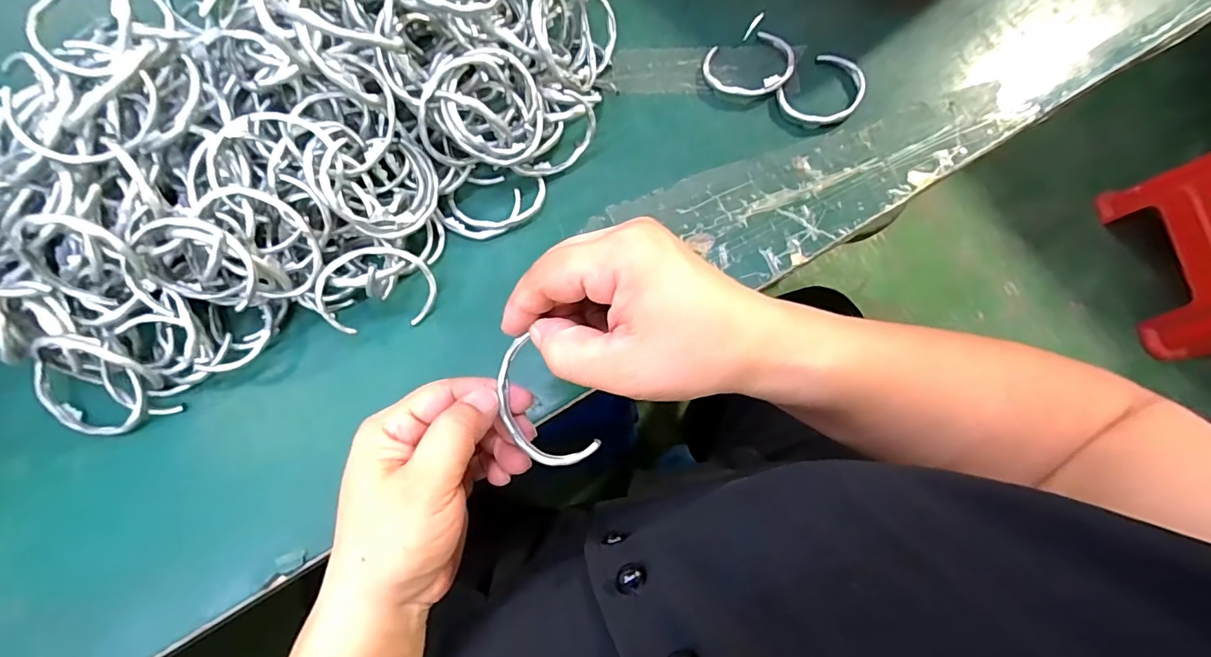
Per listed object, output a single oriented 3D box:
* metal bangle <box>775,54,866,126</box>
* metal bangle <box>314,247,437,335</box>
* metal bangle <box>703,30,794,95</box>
[{"bbox_3d":[0.164,-0.177,0.388,0.066,0.009,0.051,-42,77,-11],"label":"metal bangle"},{"bbox_3d":[-0.142,-0.024,0.325,0.068,0.007,0.053,-14,114,-24],"label":"metal bangle"},{"bbox_3d":[0.110,-0.199,0.394,0.068,0.007,0.052,-22,71,-2],"label":"metal bangle"}]

